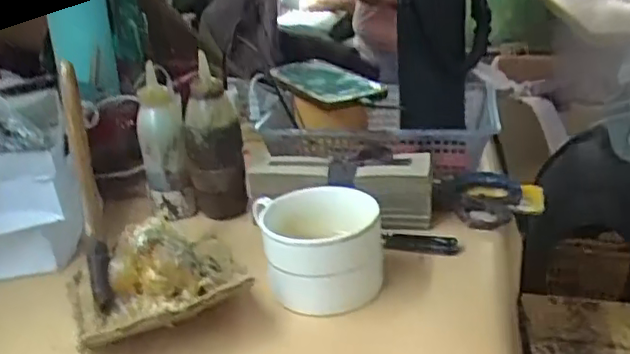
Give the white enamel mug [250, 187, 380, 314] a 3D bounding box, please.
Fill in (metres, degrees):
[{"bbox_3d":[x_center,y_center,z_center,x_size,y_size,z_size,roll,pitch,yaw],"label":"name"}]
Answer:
[{"bbox_3d":[0.002,0.050,0.453,0.084,0.063,0.090,-7,24,-7],"label":"white enamel mug"}]

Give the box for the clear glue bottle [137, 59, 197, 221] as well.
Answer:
[{"bbox_3d":[-0.137,-0.027,0.556,0.037,0.133,0.032,-14,25,-21],"label":"clear glue bottle"}]

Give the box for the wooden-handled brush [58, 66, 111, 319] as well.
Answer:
[{"bbox_3d":[-0.154,0.005,0.414,0.013,0.166,0.022,-11,-11,-14],"label":"wooden-handled brush"}]

